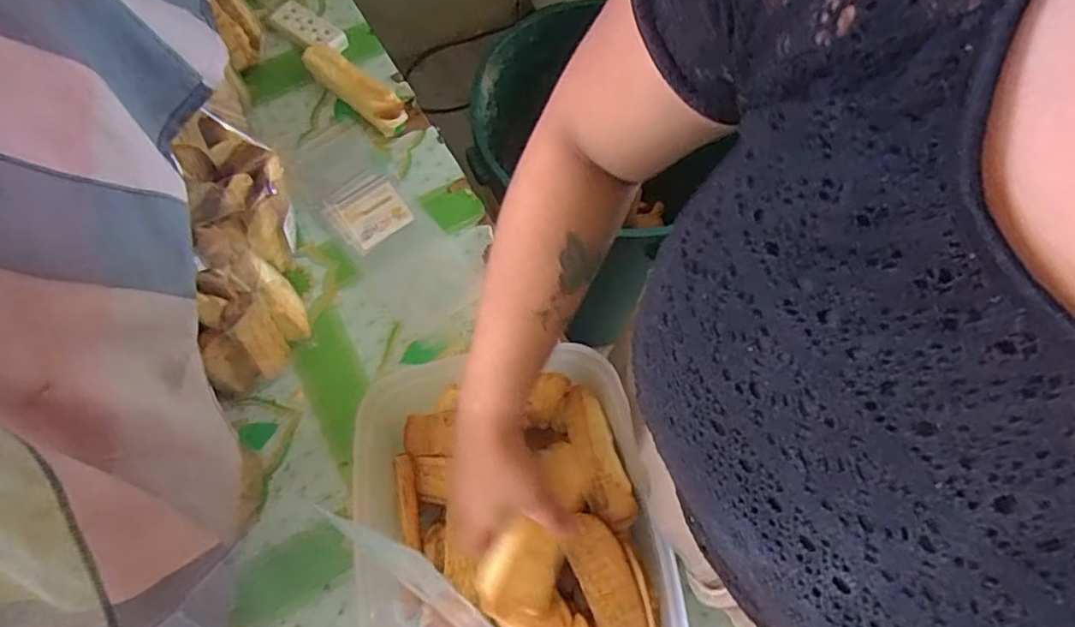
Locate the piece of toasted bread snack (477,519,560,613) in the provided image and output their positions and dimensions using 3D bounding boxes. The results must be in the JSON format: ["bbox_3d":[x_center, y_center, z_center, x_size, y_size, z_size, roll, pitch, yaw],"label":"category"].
[{"bbox_3d":[-0.012,0.181,0.450,0.058,0.015,0.058,17,63,-27],"label":"piece of toasted bread snack"}]

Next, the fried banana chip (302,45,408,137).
[{"bbox_3d":[-0.230,-0.282,0.797,0.152,0.042,0.041,36,69,12],"label":"fried banana chip"}]

